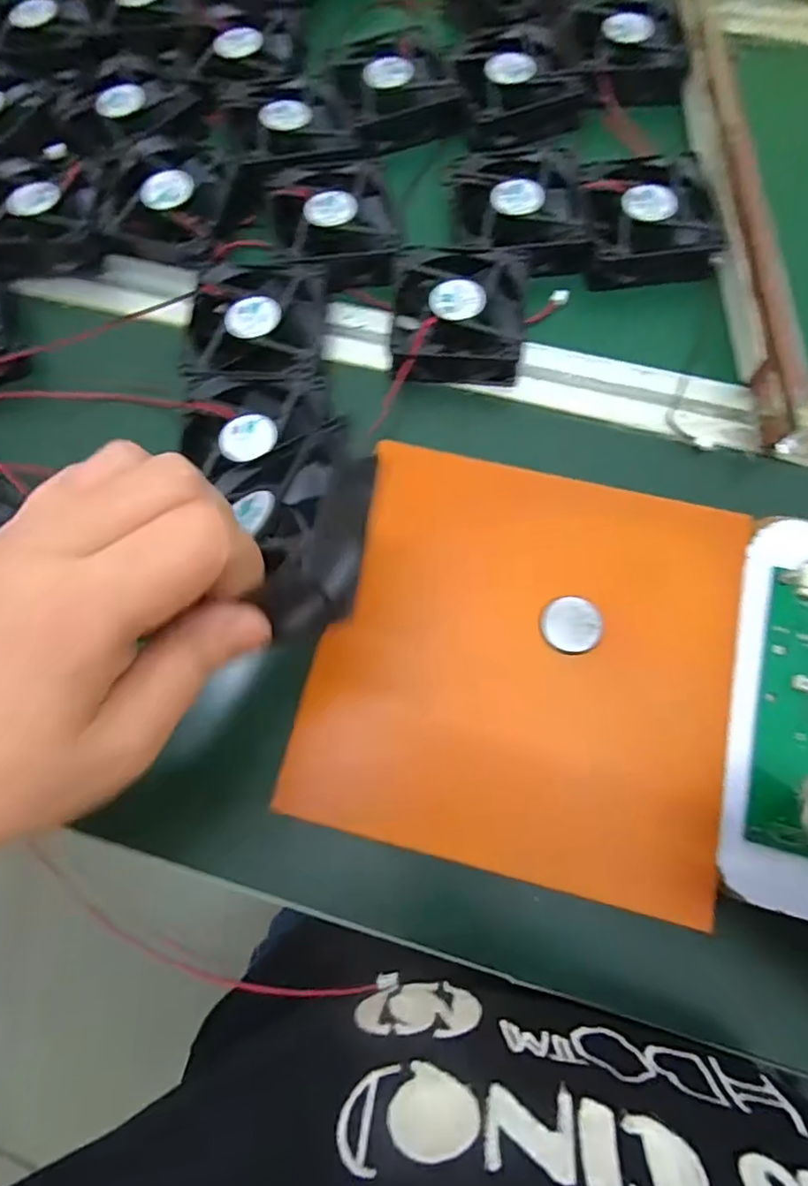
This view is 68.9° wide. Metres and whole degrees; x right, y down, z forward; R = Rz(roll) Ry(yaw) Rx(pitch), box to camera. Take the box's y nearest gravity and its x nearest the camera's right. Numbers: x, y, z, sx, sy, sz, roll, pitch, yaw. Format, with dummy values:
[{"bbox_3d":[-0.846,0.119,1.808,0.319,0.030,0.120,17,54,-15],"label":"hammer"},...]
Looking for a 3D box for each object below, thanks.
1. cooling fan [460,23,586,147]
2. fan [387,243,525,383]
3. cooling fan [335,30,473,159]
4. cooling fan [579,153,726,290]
[{"bbox_3d":[0.080,-0.357,0.414,0.078,0.021,0.077,-11,73,-1],"label":"cooling fan"},{"bbox_3d":[0.034,-0.166,0.359,0.079,0.030,0.083,0,73,2],"label":"fan"},{"bbox_3d":[-0.002,-0.357,0.421,0.080,0.030,0.086,-14,73,-2],"label":"cooling fan"},{"bbox_3d":[0.156,-0.241,0.380,0.080,0.026,0.081,-7,72,0],"label":"cooling fan"}]

